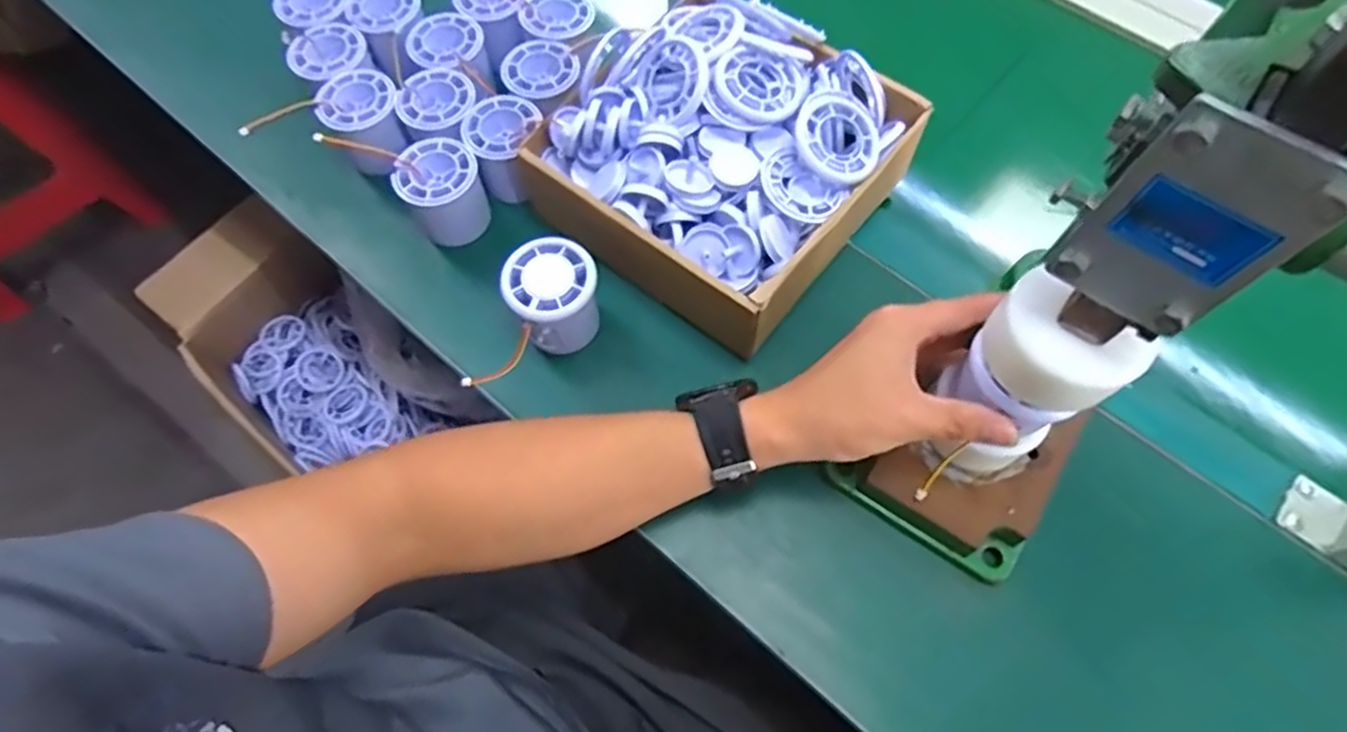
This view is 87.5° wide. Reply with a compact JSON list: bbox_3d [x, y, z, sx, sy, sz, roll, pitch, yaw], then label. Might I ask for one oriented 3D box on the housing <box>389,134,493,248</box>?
[{"bbox_3d":[-0.162,-0.120,0.496,0.053,0.057,0.055,0,64,0],"label":"housing"}]

